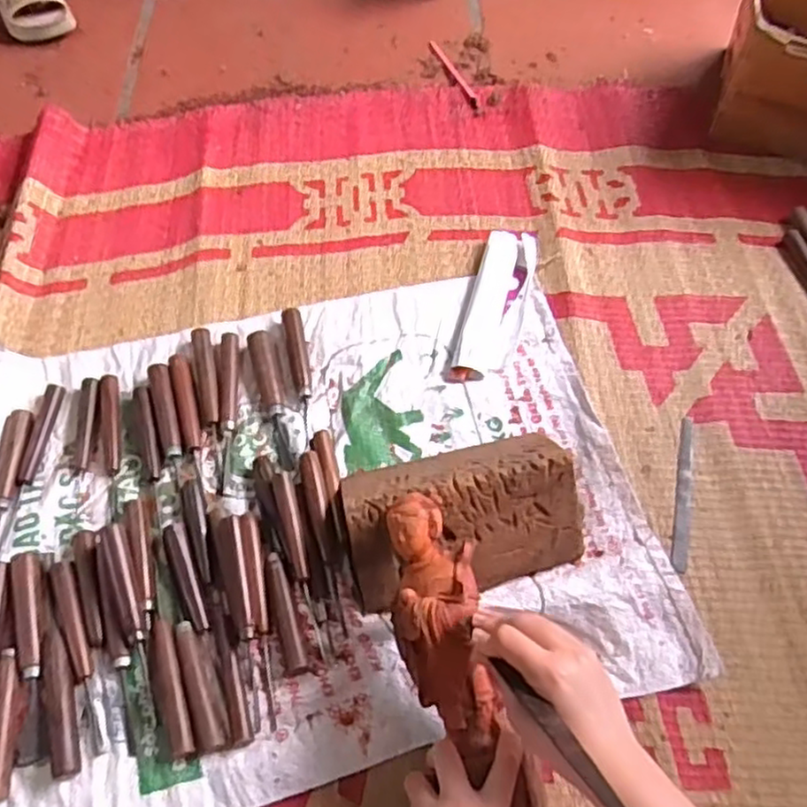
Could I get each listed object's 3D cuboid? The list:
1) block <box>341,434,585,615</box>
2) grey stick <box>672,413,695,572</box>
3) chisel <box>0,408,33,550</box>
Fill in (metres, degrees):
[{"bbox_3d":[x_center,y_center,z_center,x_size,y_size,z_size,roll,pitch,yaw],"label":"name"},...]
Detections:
[{"bbox_3d":[0.053,0.092,0.641,0.211,0.068,0.136,-10,61,-5],"label":"block"},{"bbox_3d":[0.274,0.085,0.686,0.015,0.007,0.160,12,62,7],"label":"grey stick"},{"bbox_3d":[-0.387,0.075,0.684,0.021,0.015,0.149,-1,61,0],"label":"chisel"}]

